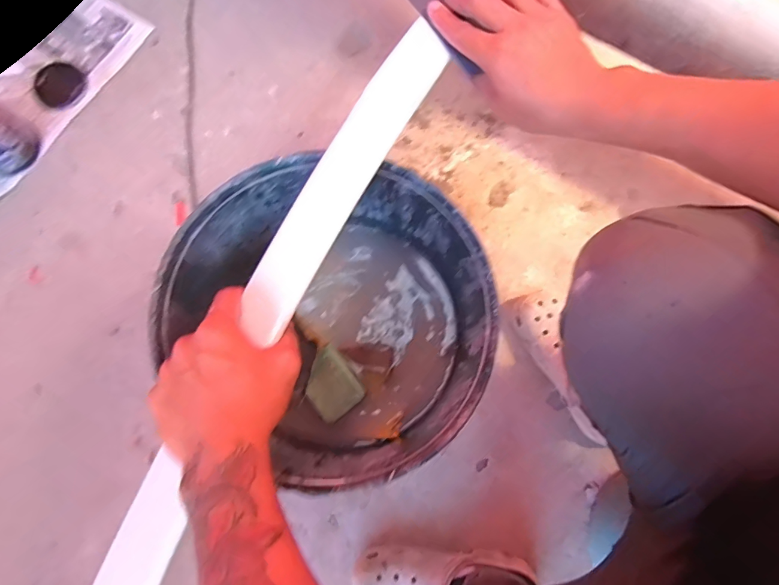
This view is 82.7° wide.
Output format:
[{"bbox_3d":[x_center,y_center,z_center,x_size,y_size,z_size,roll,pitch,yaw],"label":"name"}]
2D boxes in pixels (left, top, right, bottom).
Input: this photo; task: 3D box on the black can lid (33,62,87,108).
[{"bbox_3d":[-0.597,-0.378,0.801,0.099,0.008,0.082,41,82,7],"label":"black can lid"}]

